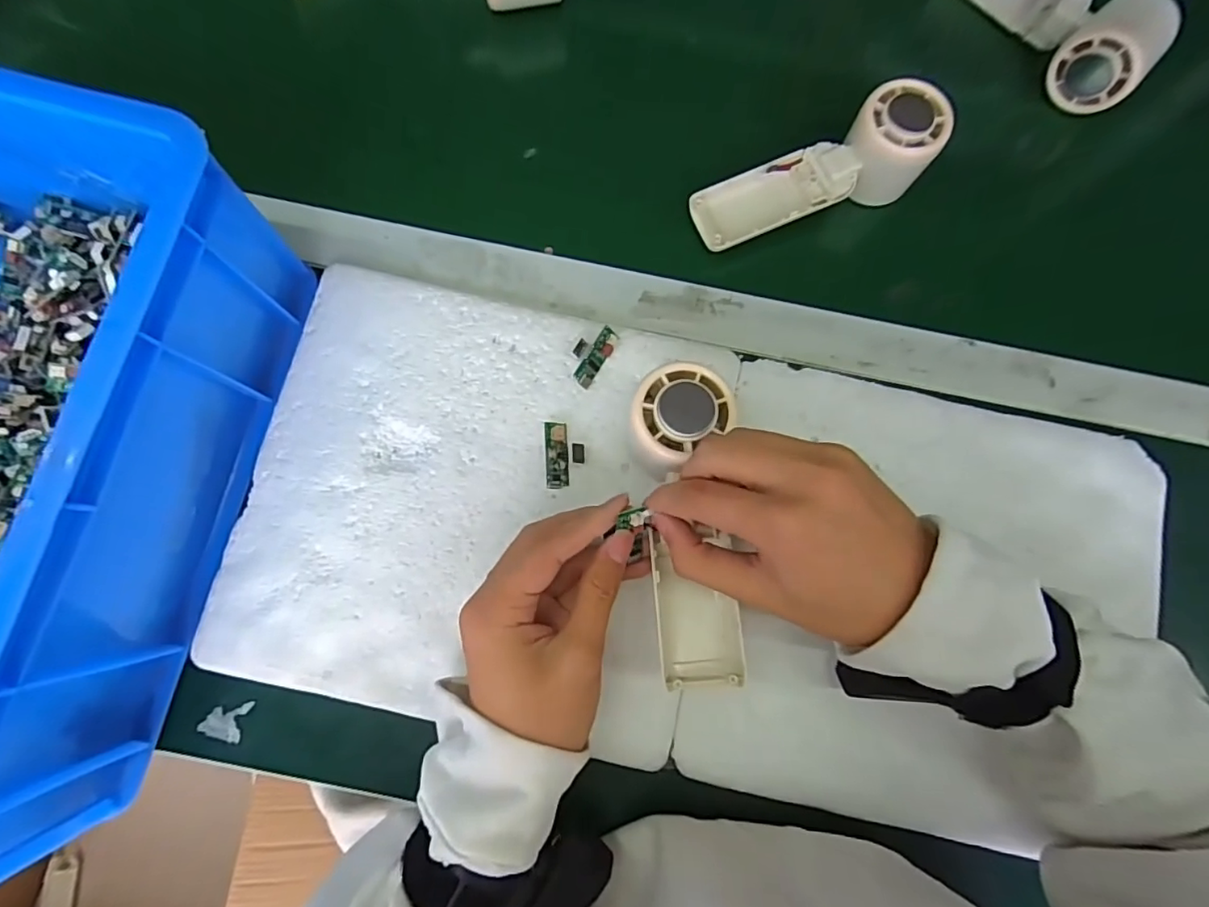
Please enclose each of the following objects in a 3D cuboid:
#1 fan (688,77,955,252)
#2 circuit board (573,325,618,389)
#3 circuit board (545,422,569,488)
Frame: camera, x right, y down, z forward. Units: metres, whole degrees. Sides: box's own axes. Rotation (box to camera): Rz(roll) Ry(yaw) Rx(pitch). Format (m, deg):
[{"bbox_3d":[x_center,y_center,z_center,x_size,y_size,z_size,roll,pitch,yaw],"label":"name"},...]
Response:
[{"bbox_3d":[0.139,-0.185,0.369,0.159,0.051,0.050,-21,82,-5],"label":"fan"},{"bbox_3d":[-0.008,-0.061,0.346,0.019,0.011,0.038,34,81,4],"label":"circuit board"},{"bbox_3d":[-0.028,0.001,0.335,0.014,0.006,0.039,-2,81,-2],"label":"circuit board"}]

